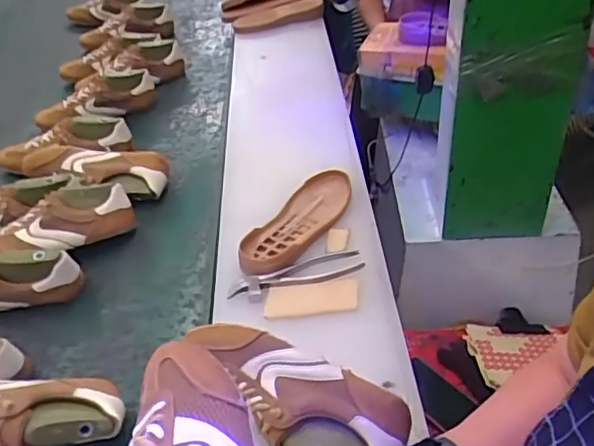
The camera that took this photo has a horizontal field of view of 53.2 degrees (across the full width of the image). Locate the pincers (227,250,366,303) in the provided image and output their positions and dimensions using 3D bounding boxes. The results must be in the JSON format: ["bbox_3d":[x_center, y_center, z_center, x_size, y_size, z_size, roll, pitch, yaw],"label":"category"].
[{"bbox_3d":[0.000,0.075,0.834,0.187,0.014,0.054,-16,42,-13],"label":"pincers"}]

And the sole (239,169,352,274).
[{"bbox_3d":[0.004,-0.006,0.920,0.086,0.023,0.254,20,46,25],"label":"sole"}]

